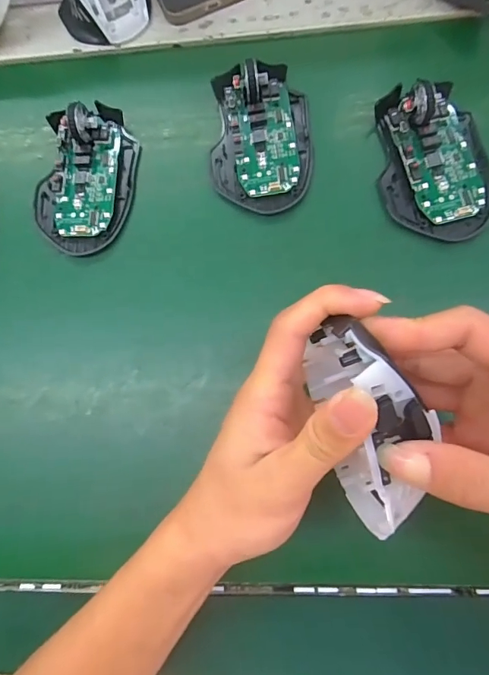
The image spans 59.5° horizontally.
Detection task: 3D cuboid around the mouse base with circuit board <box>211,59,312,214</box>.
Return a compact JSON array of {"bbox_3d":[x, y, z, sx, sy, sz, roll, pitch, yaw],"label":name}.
[{"bbox_3d":[0.012,-0.147,0.307,0.070,0.027,0.107,-2,81,4],"label":"mouse base with circuit board"}]

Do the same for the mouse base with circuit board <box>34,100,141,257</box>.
[{"bbox_3d":[-0.120,-0.120,0.314,0.073,0.028,0.112,3,82,5],"label":"mouse base with circuit board"}]

